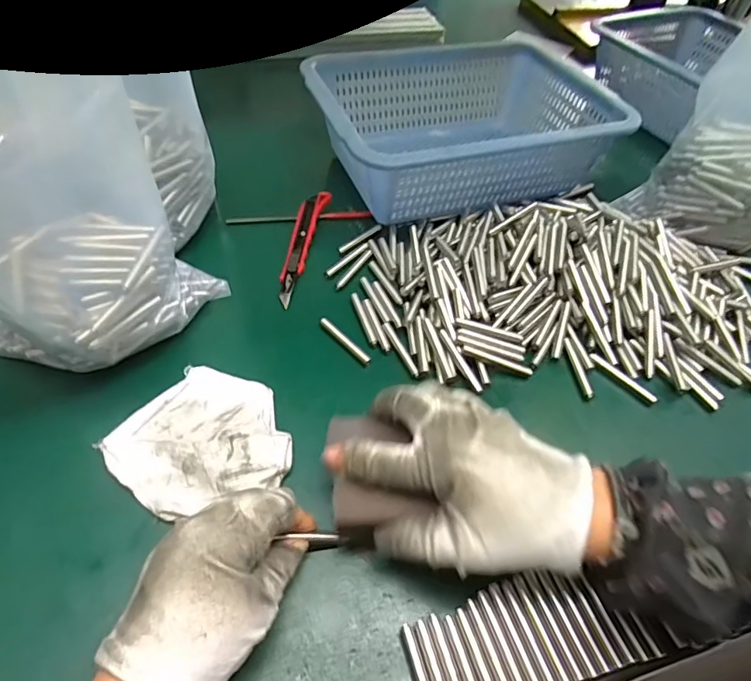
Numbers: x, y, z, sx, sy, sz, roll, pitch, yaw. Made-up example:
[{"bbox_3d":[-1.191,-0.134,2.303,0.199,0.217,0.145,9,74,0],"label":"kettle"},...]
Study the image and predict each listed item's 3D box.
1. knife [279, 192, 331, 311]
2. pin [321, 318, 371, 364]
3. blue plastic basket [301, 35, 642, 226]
[{"bbox_3d":[-0.071,-0.093,0.480,0.024,0.011,0.153,8,51,3],"label":"knife"},{"bbox_3d":[-0.025,-0.001,0.407,0.006,0.006,0.057,-34,60,-26],"label":"pin"},{"bbox_3d":[0.091,-0.243,0.569,0.312,0.099,0.232,-14,53,-14],"label":"blue plastic basket"}]

